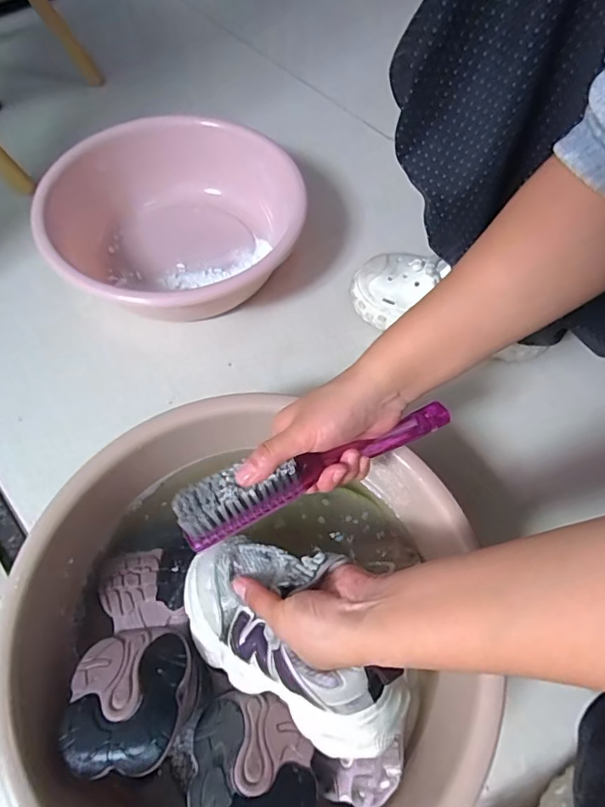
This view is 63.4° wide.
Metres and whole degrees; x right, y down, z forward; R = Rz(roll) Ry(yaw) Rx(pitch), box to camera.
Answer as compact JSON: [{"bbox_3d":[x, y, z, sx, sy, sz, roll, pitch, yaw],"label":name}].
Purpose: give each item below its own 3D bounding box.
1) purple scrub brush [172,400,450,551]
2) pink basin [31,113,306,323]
[{"bbox_3d":[0.016,0.044,0.376,0.226,0.036,0.040,-19,63,-21],"label":"purple scrub brush"},{"bbox_3d":[-0.178,-0.239,0.677,0.303,0.106,0.332,0,59,0],"label":"pink basin"}]

